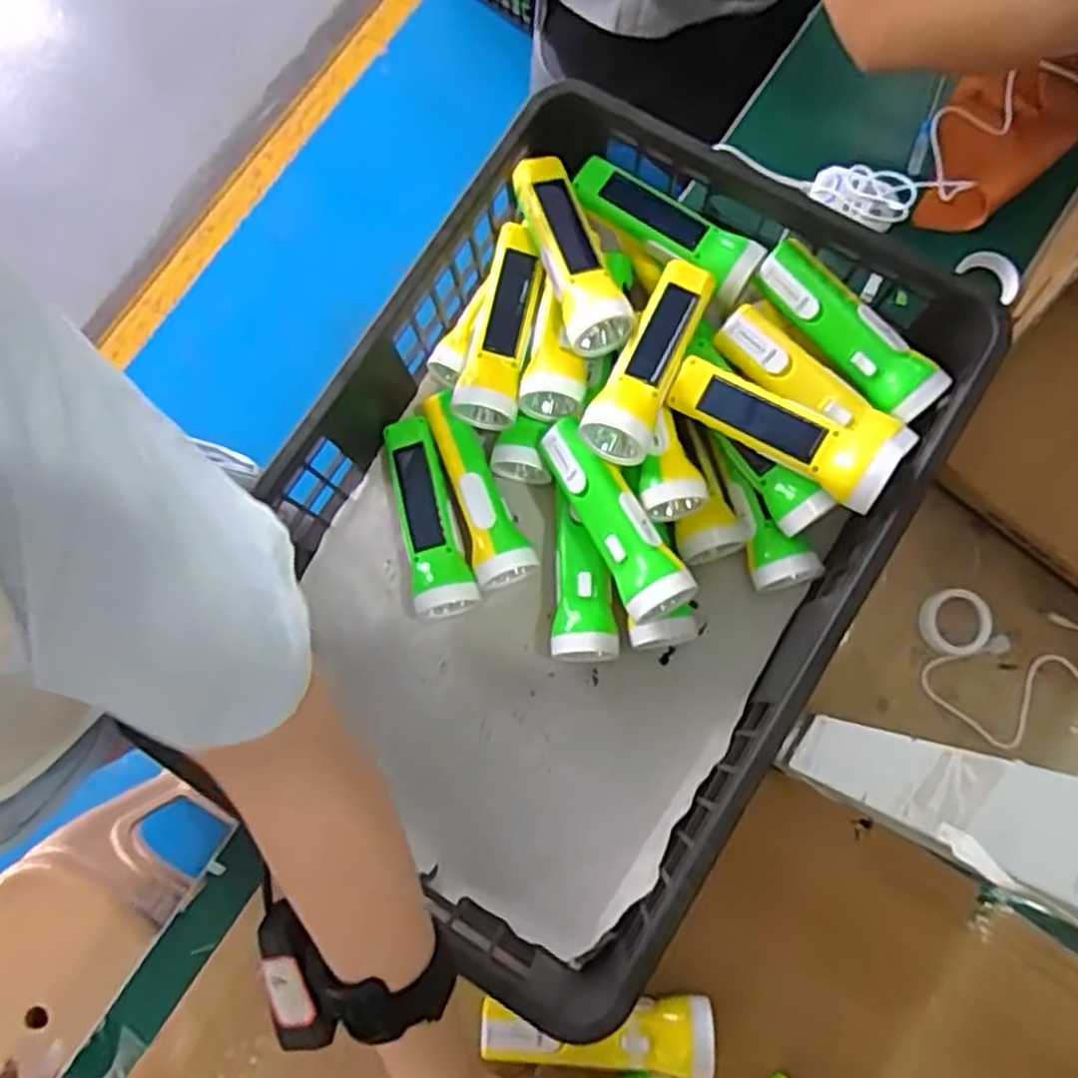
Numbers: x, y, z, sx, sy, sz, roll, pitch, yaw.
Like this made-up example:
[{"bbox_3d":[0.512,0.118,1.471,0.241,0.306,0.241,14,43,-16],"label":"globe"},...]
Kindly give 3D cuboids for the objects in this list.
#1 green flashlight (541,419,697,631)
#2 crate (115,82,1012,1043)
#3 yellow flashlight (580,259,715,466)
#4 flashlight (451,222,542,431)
[{"bbox_3d":[0.056,-0.017,0.604,0.048,0.059,0.168,-26,80,-3],"label":"green flashlight"},{"bbox_3d":[0.030,-0.011,0.610,0.398,0.151,0.573,28,82,6],"label":"crate"},{"bbox_3d":[0.086,-0.139,0.611,0.052,0.048,0.170,24,69,5],"label":"yellow flashlight"},{"bbox_3d":[-0.033,-0.181,0.654,0.061,0.049,0.177,10,80,3],"label":"flashlight"}]

